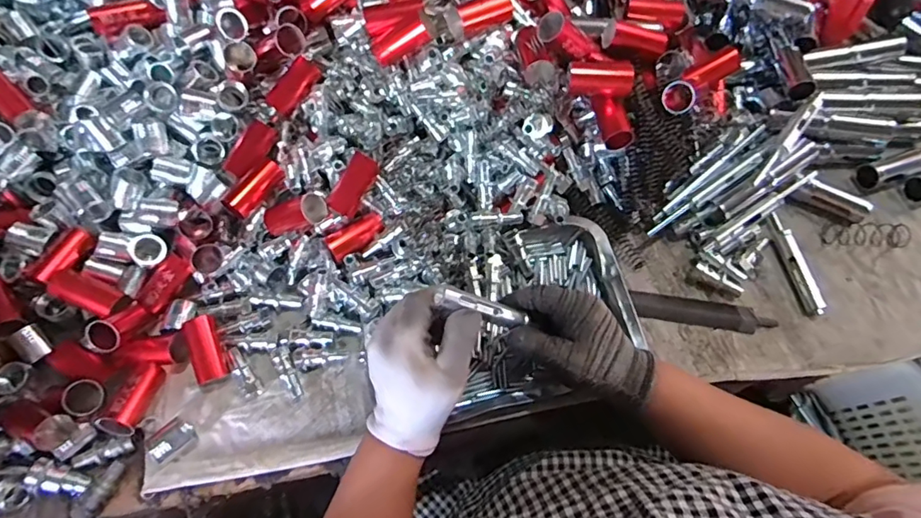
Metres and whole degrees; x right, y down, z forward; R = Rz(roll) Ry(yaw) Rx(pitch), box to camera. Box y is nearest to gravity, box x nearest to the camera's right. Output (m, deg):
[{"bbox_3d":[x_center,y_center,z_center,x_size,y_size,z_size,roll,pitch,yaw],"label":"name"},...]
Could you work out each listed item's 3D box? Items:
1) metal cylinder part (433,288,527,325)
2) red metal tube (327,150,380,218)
[{"bbox_3d":[0.019,0.039,0.406,0.079,0.011,0.016,21,62,-30],"label":"metal cylinder part"},{"bbox_3d":[-0.103,-0.071,0.482,0.024,0.019,0.061,29,90,13],"label":"red metal tube"}]

